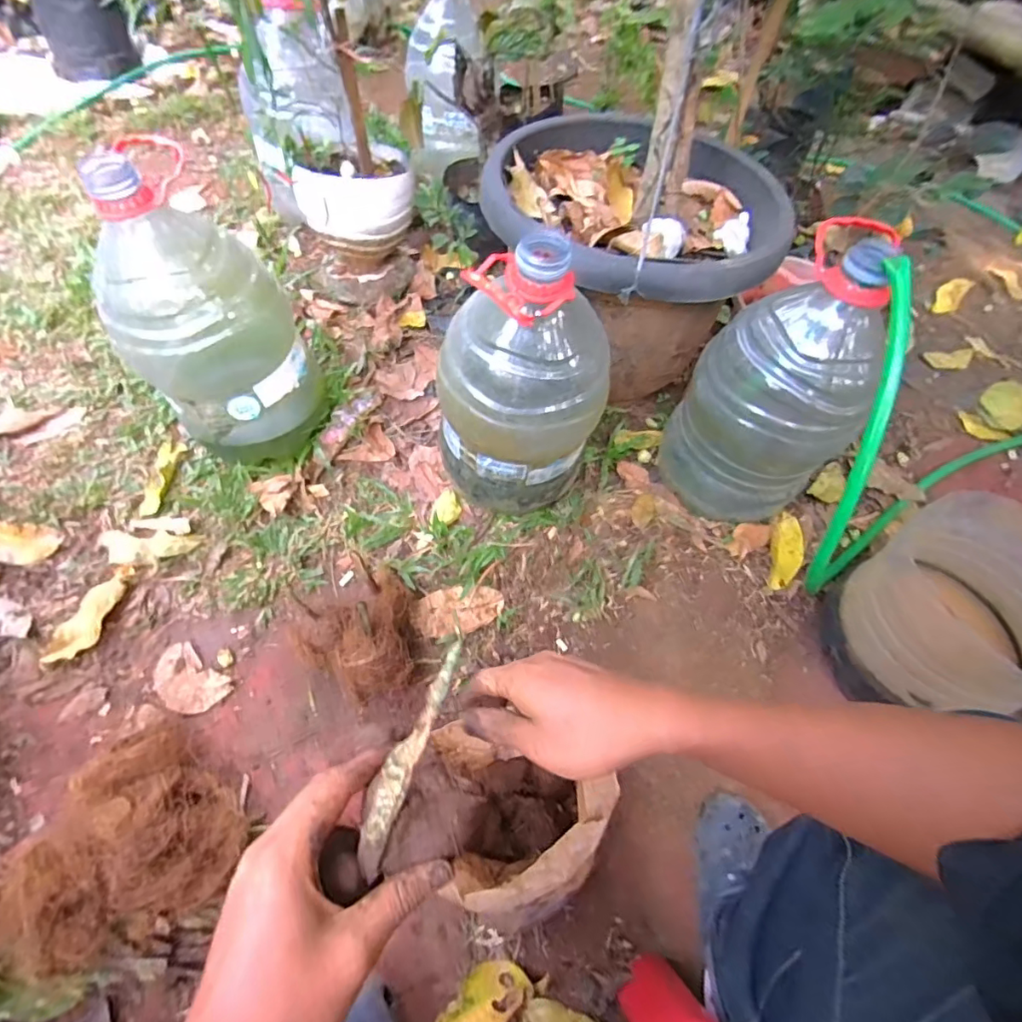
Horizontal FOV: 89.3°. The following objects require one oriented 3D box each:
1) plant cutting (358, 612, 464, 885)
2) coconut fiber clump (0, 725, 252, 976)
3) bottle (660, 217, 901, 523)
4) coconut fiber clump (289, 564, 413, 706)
[{"bbox_3d":[-0.058,0.134,0.290,0.020,0.013,0.152,23,89,11],"label":"plant cutting"},{"bbox_3d":[-0.444,0.371,0.555,0.182,0.091,0.238,38,63,19],"label":"coconut fiber clump"},{"bbox_3d":[0.366,-0.169,0.753,0.190,0.401,0.193,13,57,5],"label":"bottle"},{"bbox_3d":[-0.202,0.168,0.729,0.169,0.113,0.159,2,57,-3],"label":"coconut fiber clump"}]

